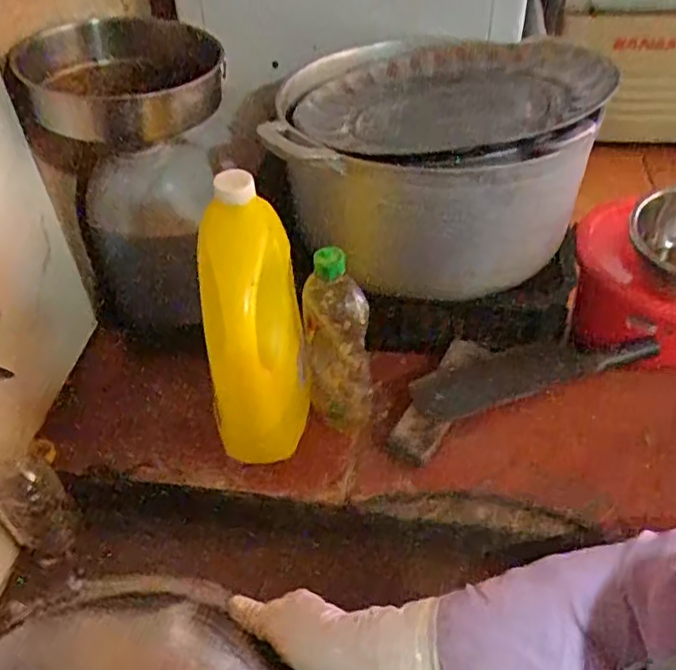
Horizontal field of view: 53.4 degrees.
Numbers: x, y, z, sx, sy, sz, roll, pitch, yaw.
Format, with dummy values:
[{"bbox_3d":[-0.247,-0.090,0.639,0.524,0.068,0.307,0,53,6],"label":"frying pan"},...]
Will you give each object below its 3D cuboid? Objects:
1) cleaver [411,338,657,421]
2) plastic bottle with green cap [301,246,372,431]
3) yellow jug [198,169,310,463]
[{"bbox_3d":[0.259,0.044,0.900,0.316,0.070,0.016,-18,13,5],"label":"cleaver"},{"bbox_3d":[-0.003,0.007,0.736,0.059,0.230,0.073,-16,45,-13],"label":"plastic bottle with green cap"},{"bbox_3d":[-0.091,-0.006,0.711,0.104,0.323,0.090,-6,19,-4],"label":"yellow jug"}]

